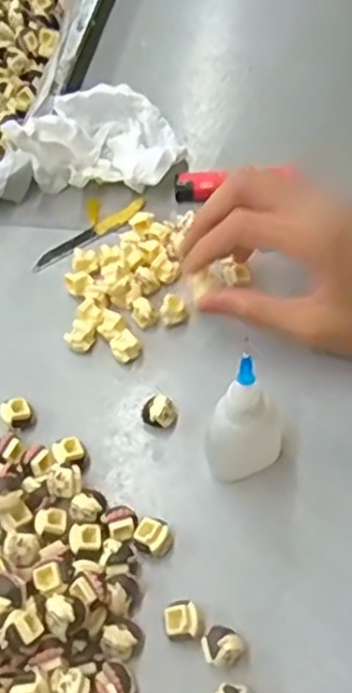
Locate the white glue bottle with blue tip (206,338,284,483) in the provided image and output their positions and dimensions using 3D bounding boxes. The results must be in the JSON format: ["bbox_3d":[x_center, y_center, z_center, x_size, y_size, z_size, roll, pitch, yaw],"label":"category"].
[{"bbox_3d":[0.031,0.036,0.309,0.032,0.087,0.026,9,59,10],"label":"white glue bottle with blue tip"}]

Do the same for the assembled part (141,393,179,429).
[{"bbox_3d":[-0.008,0.034,0.357,0.018,0.015,0.015,-8,57,-1],"label":"assembled part"}]

